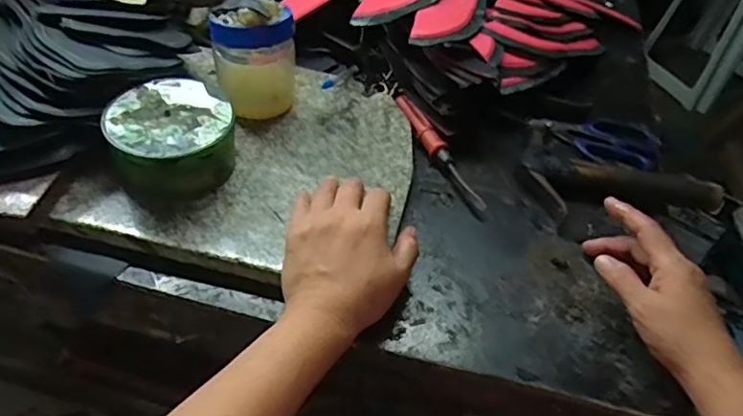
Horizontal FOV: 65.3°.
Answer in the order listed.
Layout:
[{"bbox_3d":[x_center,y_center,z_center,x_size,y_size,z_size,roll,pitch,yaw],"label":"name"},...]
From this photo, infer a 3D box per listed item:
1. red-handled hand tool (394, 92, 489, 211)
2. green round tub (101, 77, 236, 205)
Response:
[{"bbox_3d":[0.065,-0.060,0.577,0.018,0.020,0.169,-17,50,-21],"label":"red-handled hand tool"},{"bbox_3d":[-0.170,-0.057,0.500,0.097,0.058,0.097,3,46,-3],"label":"green round tub"}]

